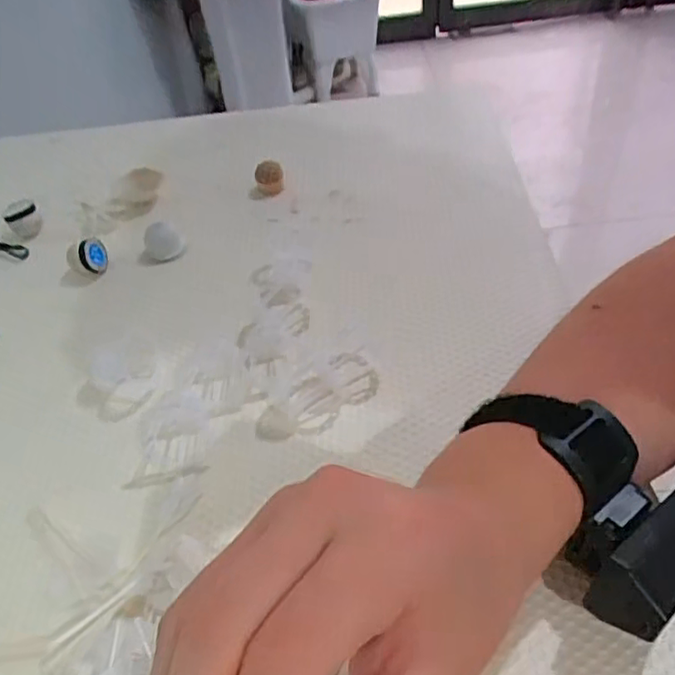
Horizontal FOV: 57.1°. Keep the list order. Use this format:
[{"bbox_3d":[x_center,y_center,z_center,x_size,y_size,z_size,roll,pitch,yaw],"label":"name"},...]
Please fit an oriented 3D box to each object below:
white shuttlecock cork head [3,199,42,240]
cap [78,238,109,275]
[{"bbox_3d":[-0.266,-0.101,0.524,0.026,0.025,0.026,-27,49,-18],"label":"white shuttlecock cork head"},{"bbox_3d":[-0.188,-0.064,0.477,0.017,0.018,0.025,-16,46,-8],"label":"cap"}]

